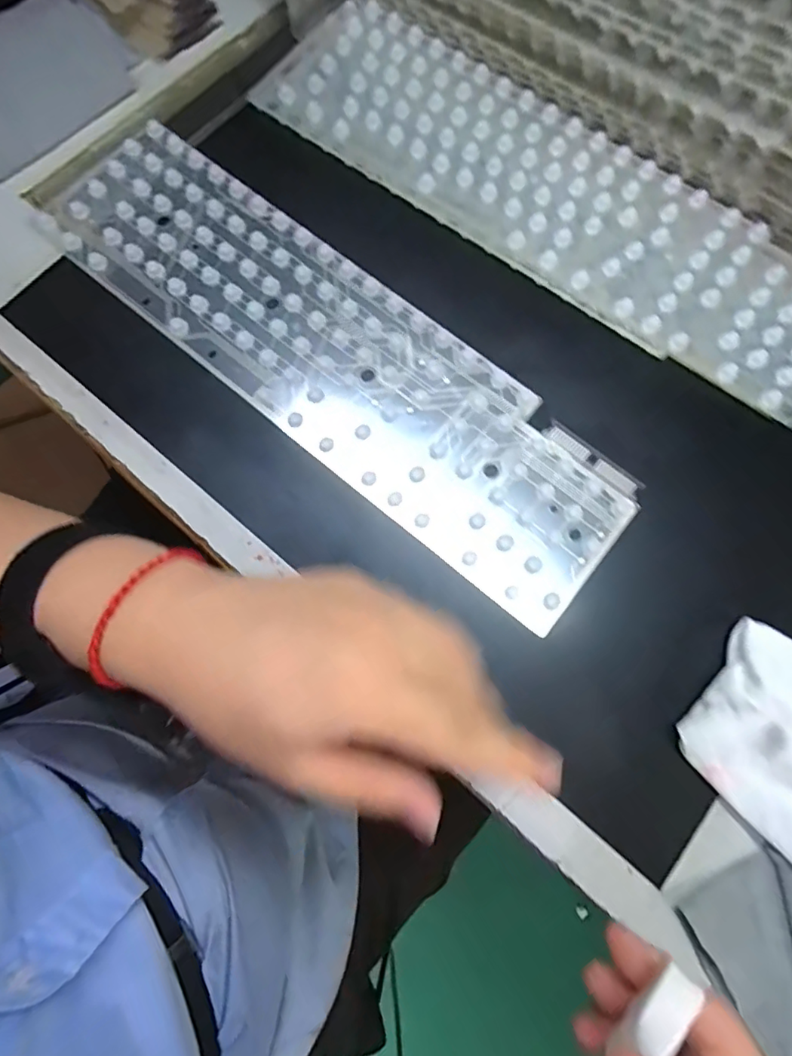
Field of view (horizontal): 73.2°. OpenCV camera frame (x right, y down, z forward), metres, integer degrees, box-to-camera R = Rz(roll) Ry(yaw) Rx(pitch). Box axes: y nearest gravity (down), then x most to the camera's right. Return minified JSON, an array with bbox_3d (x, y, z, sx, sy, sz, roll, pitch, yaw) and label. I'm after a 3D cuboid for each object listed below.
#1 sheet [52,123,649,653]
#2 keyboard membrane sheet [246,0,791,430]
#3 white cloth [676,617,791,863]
[{"bbox_3d":[-0.043,-0.108,0.319,0.396,0.006,0.110,40,79,9],"label":"sheet"},{"bbox_3d":[0.097,-0.217,0.343,0.410,0.006,0.113,37,79,8],"label":"keyboard membrane sheet"},{"bbox_3d":[0.195,0.111,0.249,0.079,0.036,0.121,-41,80,-9],"label":"white cloth"}]

